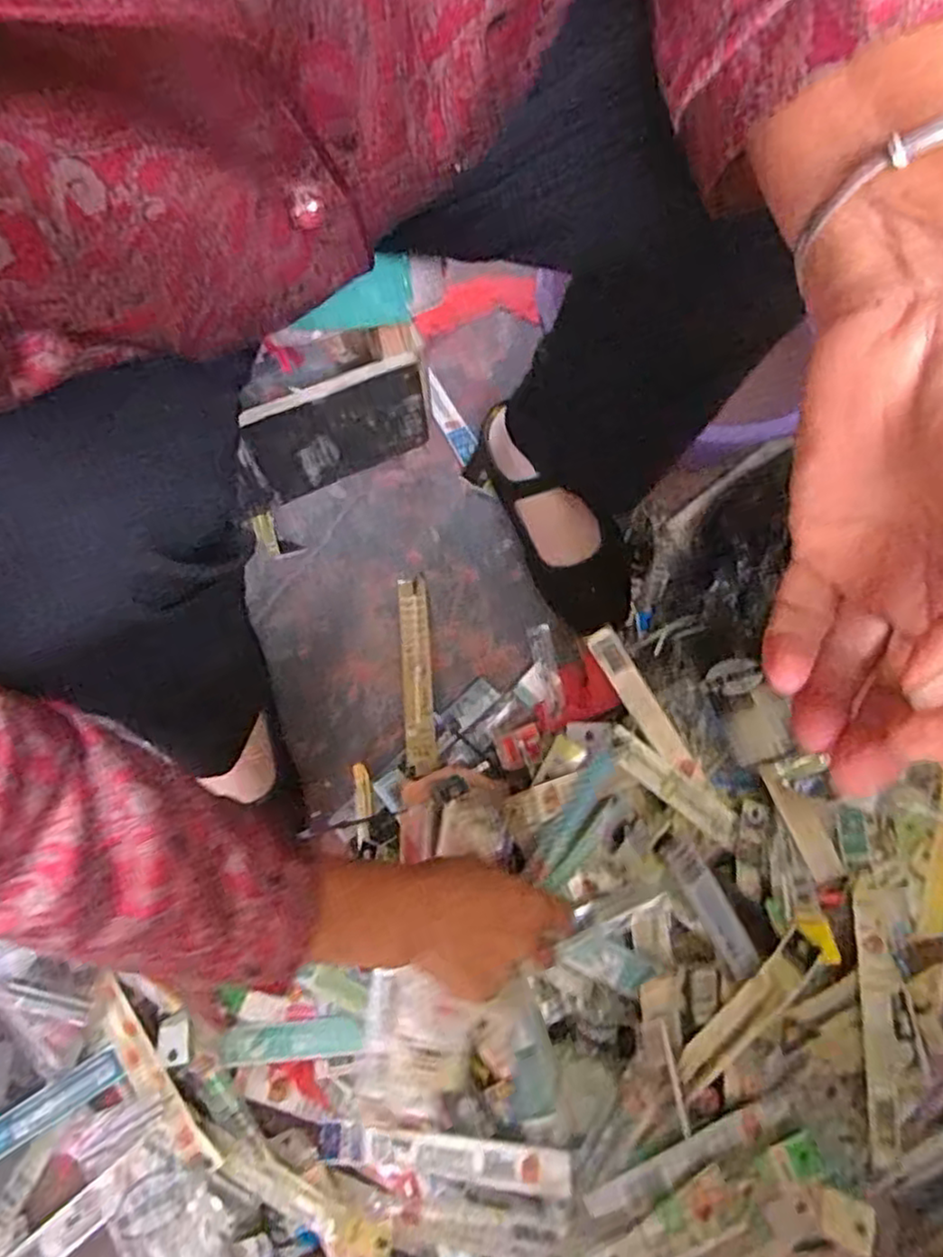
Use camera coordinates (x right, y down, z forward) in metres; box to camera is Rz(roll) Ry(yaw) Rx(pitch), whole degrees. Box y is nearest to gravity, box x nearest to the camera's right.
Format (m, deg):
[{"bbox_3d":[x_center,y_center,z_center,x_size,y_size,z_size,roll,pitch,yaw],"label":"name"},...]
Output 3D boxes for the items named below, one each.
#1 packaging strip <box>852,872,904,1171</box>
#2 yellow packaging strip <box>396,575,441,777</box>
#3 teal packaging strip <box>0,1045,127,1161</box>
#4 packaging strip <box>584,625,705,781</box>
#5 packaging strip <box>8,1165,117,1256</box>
[{"bbox_3d":[0.280,0.262,0.470,0.035,0.009,0.174,12,70,-17],"label":"packaging strip"},{"bbox_3d":[-0.047,0.037,0.594,0.026,0.006,0.174,-6,70,-1],"label":"yellow packaging strip"},{"bbox_3d":[-0.320,0.349,0.480,0.155,0.004,0.025,-31,72,-9],"label":"teal packaging strip"},{"bbox_3d":[0.131,0.059,0.528,0.024,0.007,0.132,-29,82,-11],"label":"packaging strip"},{"bbox_3d":[-0.279,0.408,0.456,0.107,0.010,0.025,-38,74,-12],"label":"packaging strip"}]

